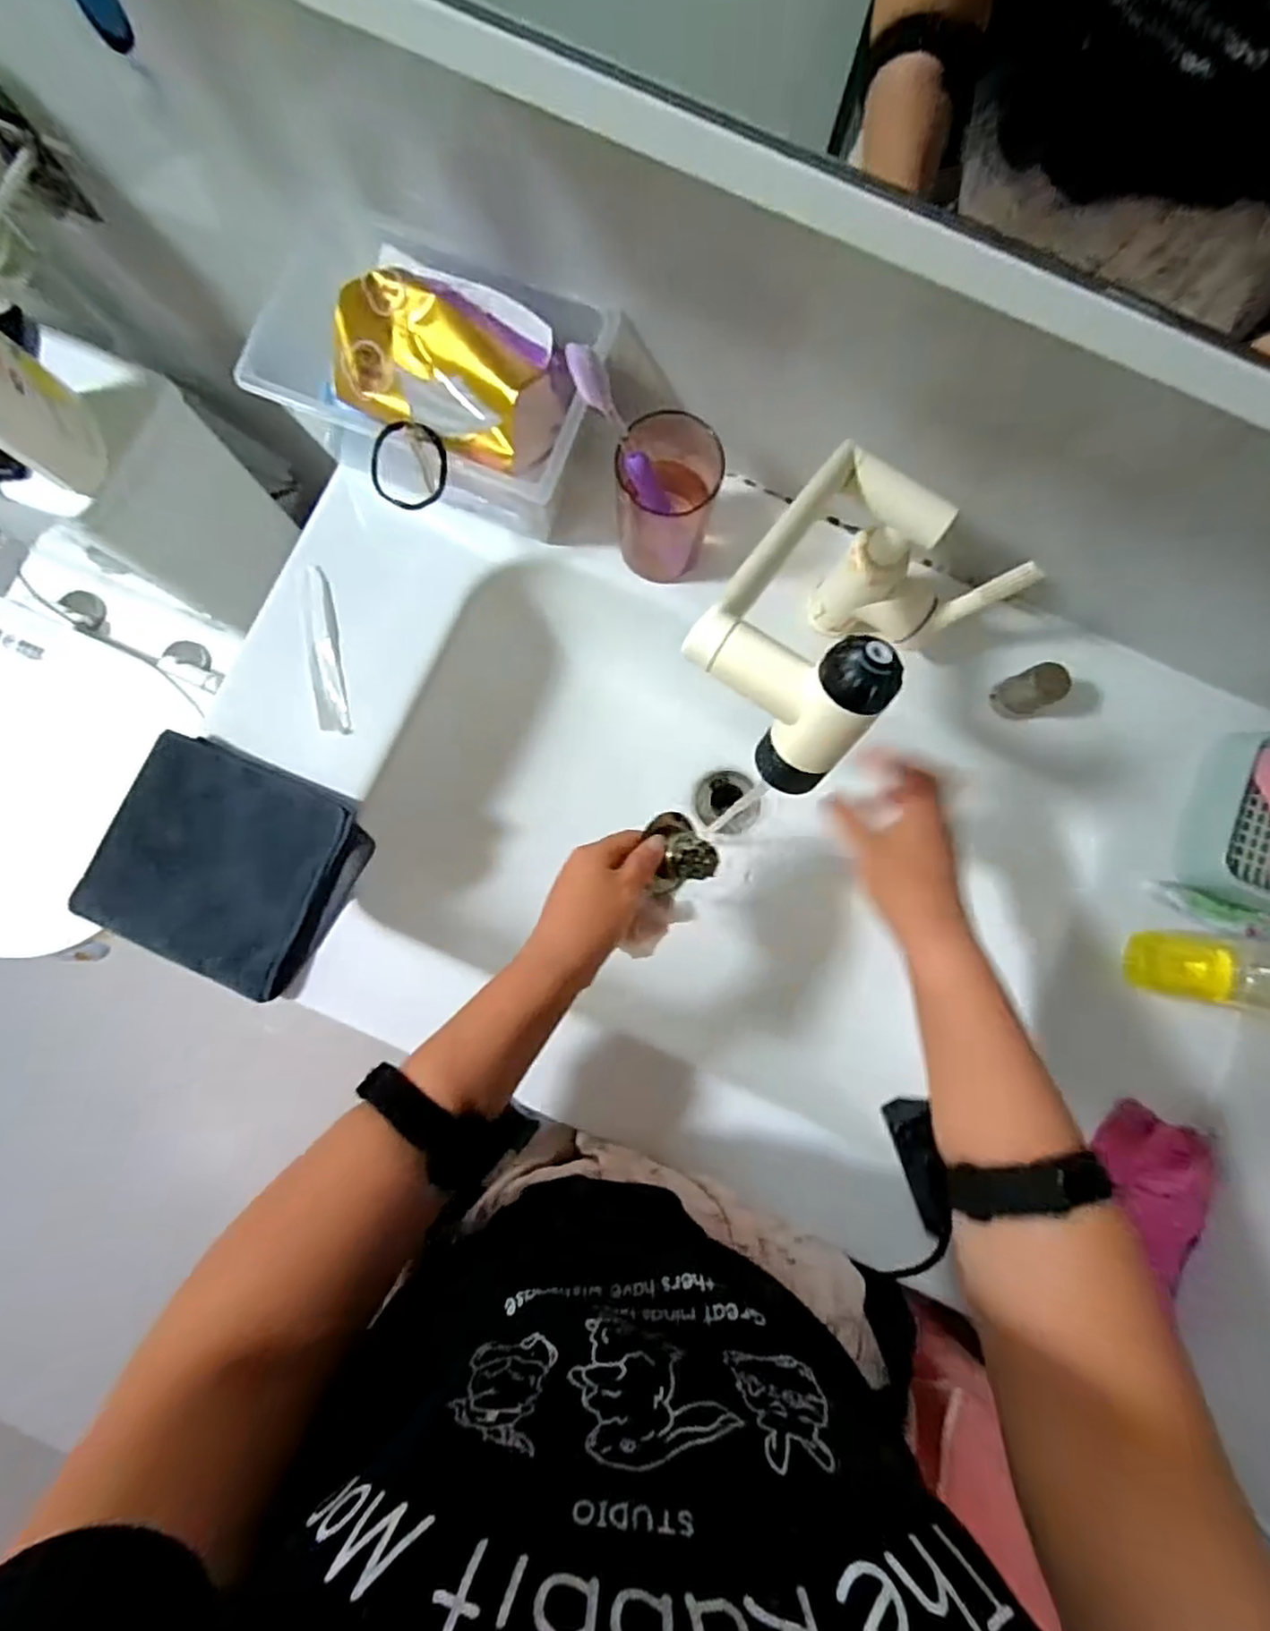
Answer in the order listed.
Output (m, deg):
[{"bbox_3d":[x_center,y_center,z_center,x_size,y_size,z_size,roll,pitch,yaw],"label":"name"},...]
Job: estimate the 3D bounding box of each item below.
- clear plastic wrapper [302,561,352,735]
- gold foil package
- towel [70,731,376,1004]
[{"bbox_3d":[-0.237,-0.126,0.514,0.023,0.007,0.128,-9,85,-3],"label":"clear plastic wrapper"},{"bbox_3d":[-0.110,-0.278,0.412,0.140,0.040,0.093,19,84,0],"label":"gold foil package"},{"bbox_3d":[-0.290,0.032,0.483,0.159,0.036,0.147,28,84,1],"label":"towel"}]

